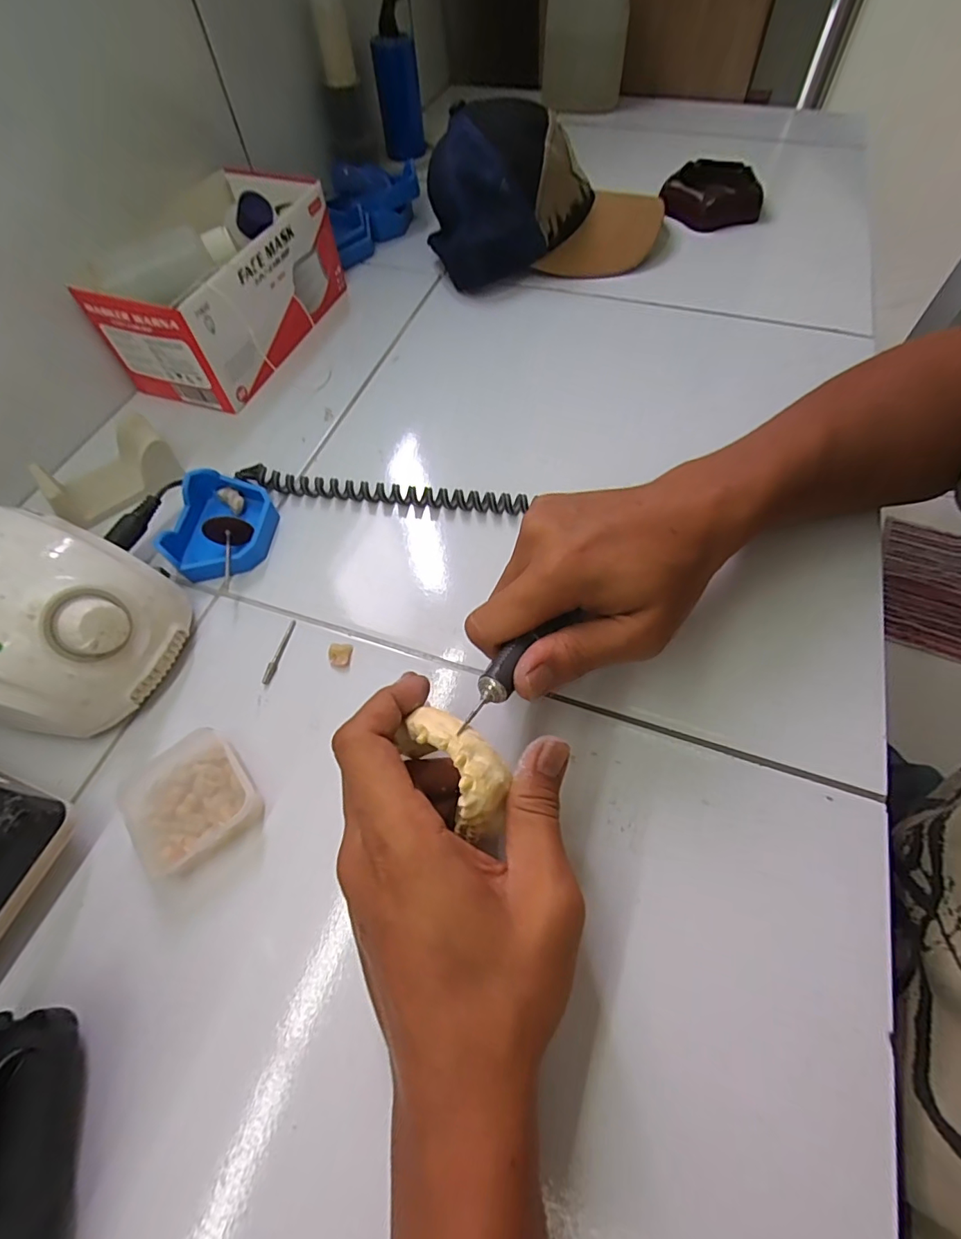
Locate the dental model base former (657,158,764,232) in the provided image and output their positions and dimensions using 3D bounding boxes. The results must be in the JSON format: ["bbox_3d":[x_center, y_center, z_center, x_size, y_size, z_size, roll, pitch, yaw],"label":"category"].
[{"bbox_3d":[0.250,-0.454,0.548,0.099,0.029,0.107,20,63,14],"label":"dental model base former"}]

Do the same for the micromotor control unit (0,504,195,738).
[{"bbox_3d":[-0.250,-0.004,0.285,0.140,0.078,0.104,15,62,9],"label":"micromotor control unit"}]

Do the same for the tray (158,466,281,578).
[{"bbox_3d":[-0.177,-0.067,0.348,0.062,0.029,0.077,-1,61,1],"label":"tray"}]

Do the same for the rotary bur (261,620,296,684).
[{"bbox_3d":[-0.123,0.019,0.312,0.005,0.004,0.043,12,62,8],"label":"rotary bur"}]

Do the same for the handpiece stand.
[{"bbox_3d":[-0.272,-0.108,0.375,0.084,0.028,0.059,-39,67,-18],"label":"handpiece stand"}]

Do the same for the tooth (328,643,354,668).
[{"bbox_3d":[-0.085,0.021,0.308,0.013,0.006,0.015,4,61,4],"label":"tooth"}]

